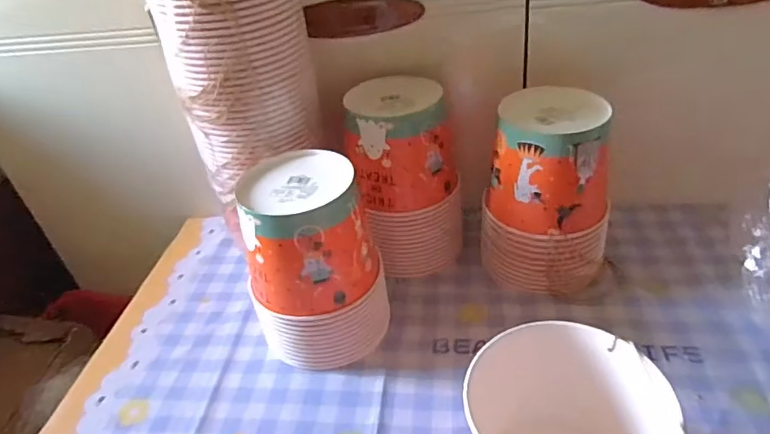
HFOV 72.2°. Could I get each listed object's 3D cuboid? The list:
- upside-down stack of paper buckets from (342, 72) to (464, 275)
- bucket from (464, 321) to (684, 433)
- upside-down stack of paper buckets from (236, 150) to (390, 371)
[{"bbox_3d":[0.028,-0.051,0.734,0.146,0.244,0.137,-10,36,-4],"label":"upside-down stack of paper buckets"},{"bbox_3d":[0.154,0.190,0.464,0.156,0.121,0.167,-5,36,4],"label":"bucket"},{"bbox_3d":[-0.081,0.054,0.624,0.150,0.218,0.141,-10,36,-4],"label":"upside-down stack of paper buckets"}]

